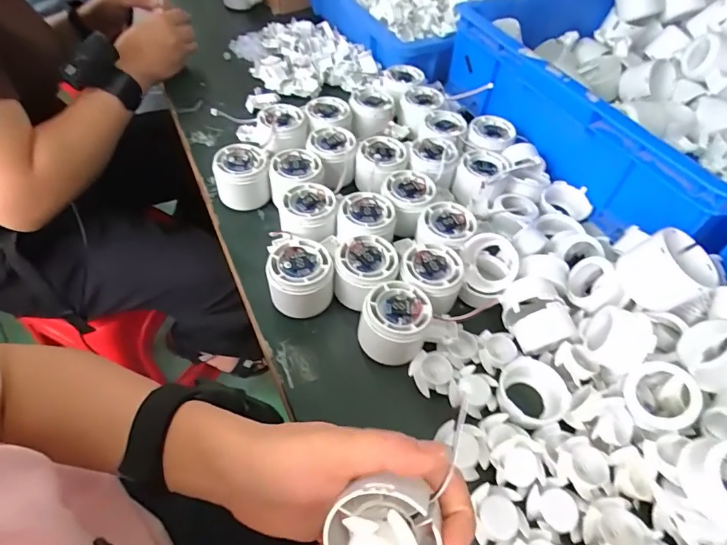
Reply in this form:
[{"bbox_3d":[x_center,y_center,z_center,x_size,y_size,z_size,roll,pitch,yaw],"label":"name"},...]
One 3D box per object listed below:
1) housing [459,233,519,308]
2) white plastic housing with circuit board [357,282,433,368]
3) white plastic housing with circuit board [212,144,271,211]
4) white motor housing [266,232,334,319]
[{"bbox_3d":[0.118,-0.003,0.423,0.054,0.049,0.071,26,56,16],"label":"housing"},{"bbox_3d":[0.028,0.041,0.380,0.055,0.046,0.059,13,53,7],"label":"white plastic housing with circuit board"},{"bbox_3d":[-0.134,-0.102,0.486,0.055,0.065,0.050,-12,54,-12],"label":"white plastic housing with circuit board"},{"bbox_3d":[-0.058,0.008,0.407,0.058,0.058,0.060,-11,54,-11],"label":"white motor housing"}]

